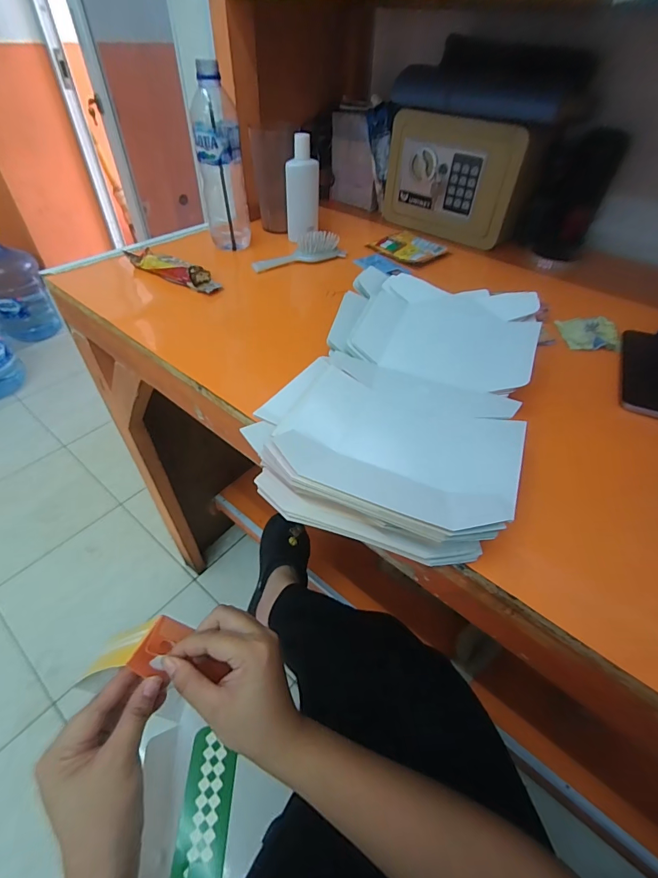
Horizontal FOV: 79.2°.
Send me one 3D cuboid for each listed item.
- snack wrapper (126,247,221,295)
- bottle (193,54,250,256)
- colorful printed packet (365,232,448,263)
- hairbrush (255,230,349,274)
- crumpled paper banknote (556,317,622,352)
[{"bbox_3d":[-0.224,-0.244,0.575,0.160,0.027,0.039,24,49,19],"label":"snack wrapper"},{"bbox_3d":[-0.160,-0.405,0.593,0.064,0.217,0.062,-5,46,-8],"label":"bottle"},{"bbox_3d":[0.131,-0.323,0.669,0.118,0.015,0.083,34,53,27],"label":"colorful printed packet"},{"bbox_3d":[-0.050,-0.297,0.628,0.149,0.037,0.034,-18,49,-19],"label":"hairbrush"},{"bbox_3d":[0.332,-0.134,0.503,0.070,0.008,0.065,2,46,-1],"label":"crumpled paper banknote"}]

